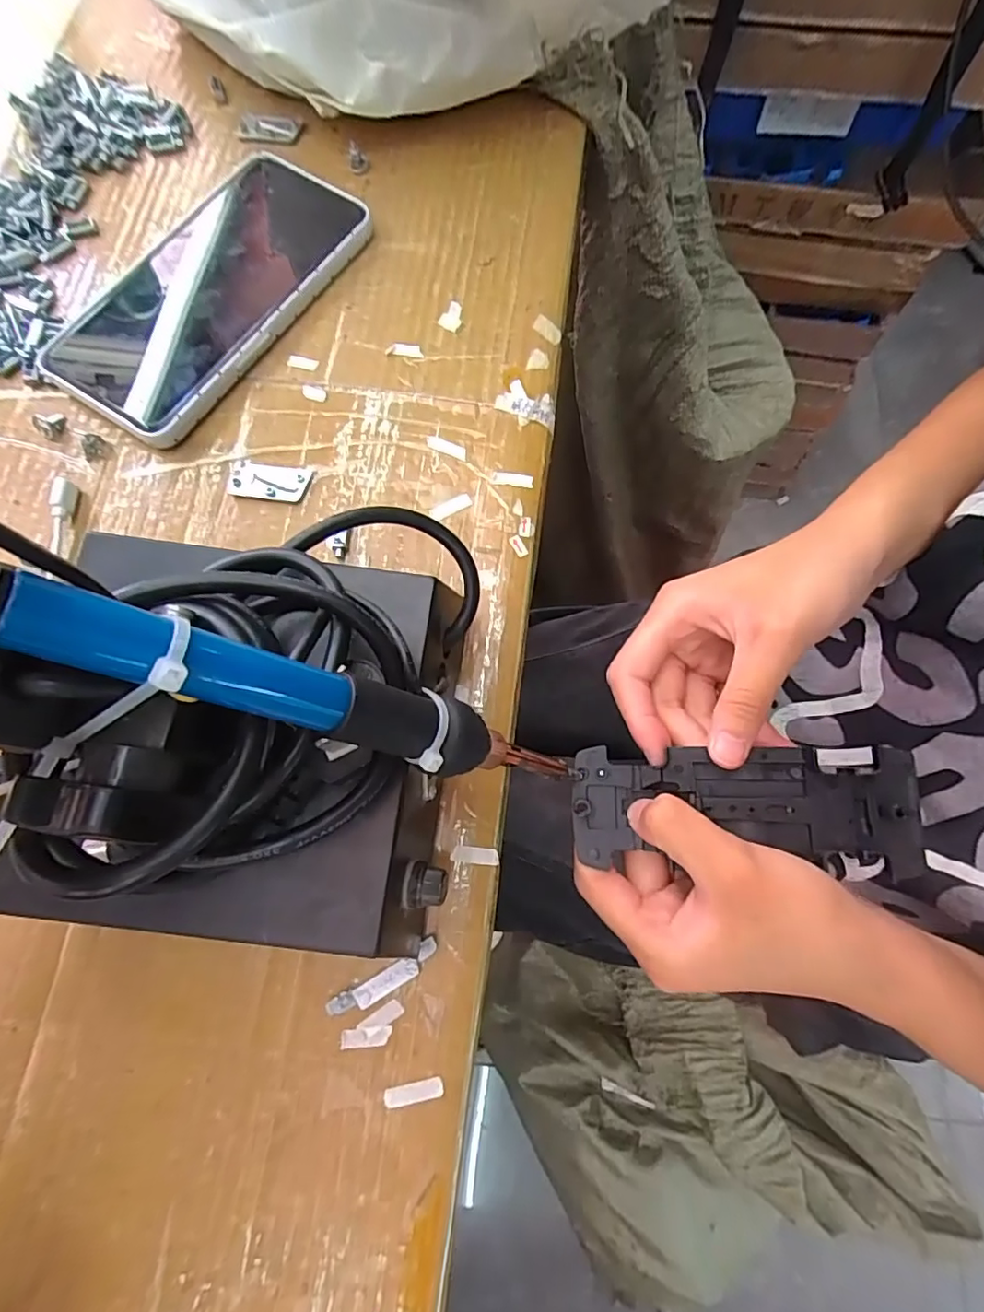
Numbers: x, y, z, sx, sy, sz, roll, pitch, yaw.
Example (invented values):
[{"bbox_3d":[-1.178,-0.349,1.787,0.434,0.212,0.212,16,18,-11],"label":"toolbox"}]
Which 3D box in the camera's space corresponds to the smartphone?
[{"bbox_3d":[-0.137,-0.181,0.277,0.080,0.016,0.165,31,77,7],"label":"smartphone"}]

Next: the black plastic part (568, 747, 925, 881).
[{"bbox_3d":[0.096,0.059,0.218,0.125,0.008,0.045,0,75,8],"label":"black plastic part"}]

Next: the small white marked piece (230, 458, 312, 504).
[{"bbox_3d":[-0.102,-0.080,0.257,0.035,0.004,0.018,10,75,2],"label":"small white marked piece"}]

